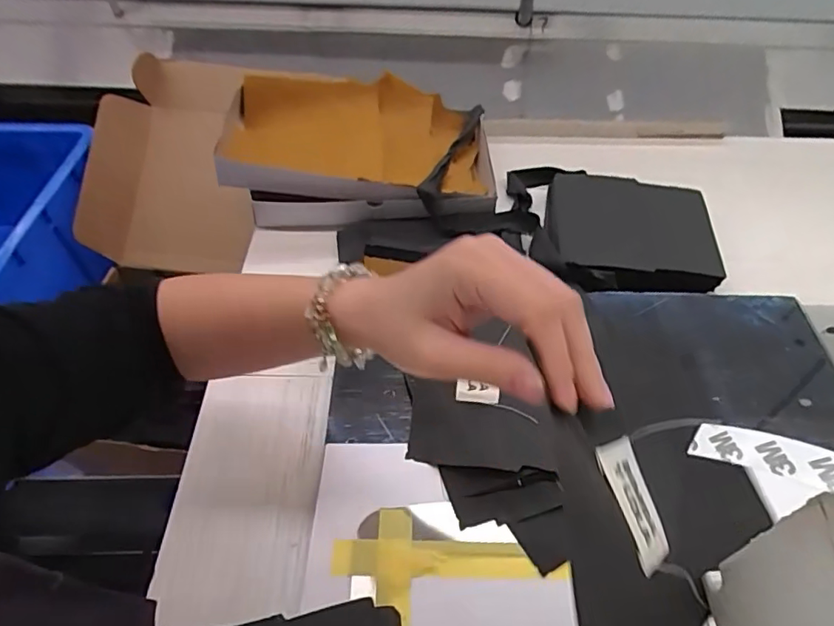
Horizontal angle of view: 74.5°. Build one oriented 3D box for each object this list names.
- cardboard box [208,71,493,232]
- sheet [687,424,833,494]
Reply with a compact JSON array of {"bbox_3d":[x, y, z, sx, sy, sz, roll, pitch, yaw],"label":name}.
[{"bbox_3d":[-0.072,-0.188,0.661,0.321,0.096,0.185,0,52,-1],"label":"cardboard box"},{"bbox_3d":[0.130,0.052,0.186,0.066,0.009,0.015,15,46,41],"label":"sheet"}]

